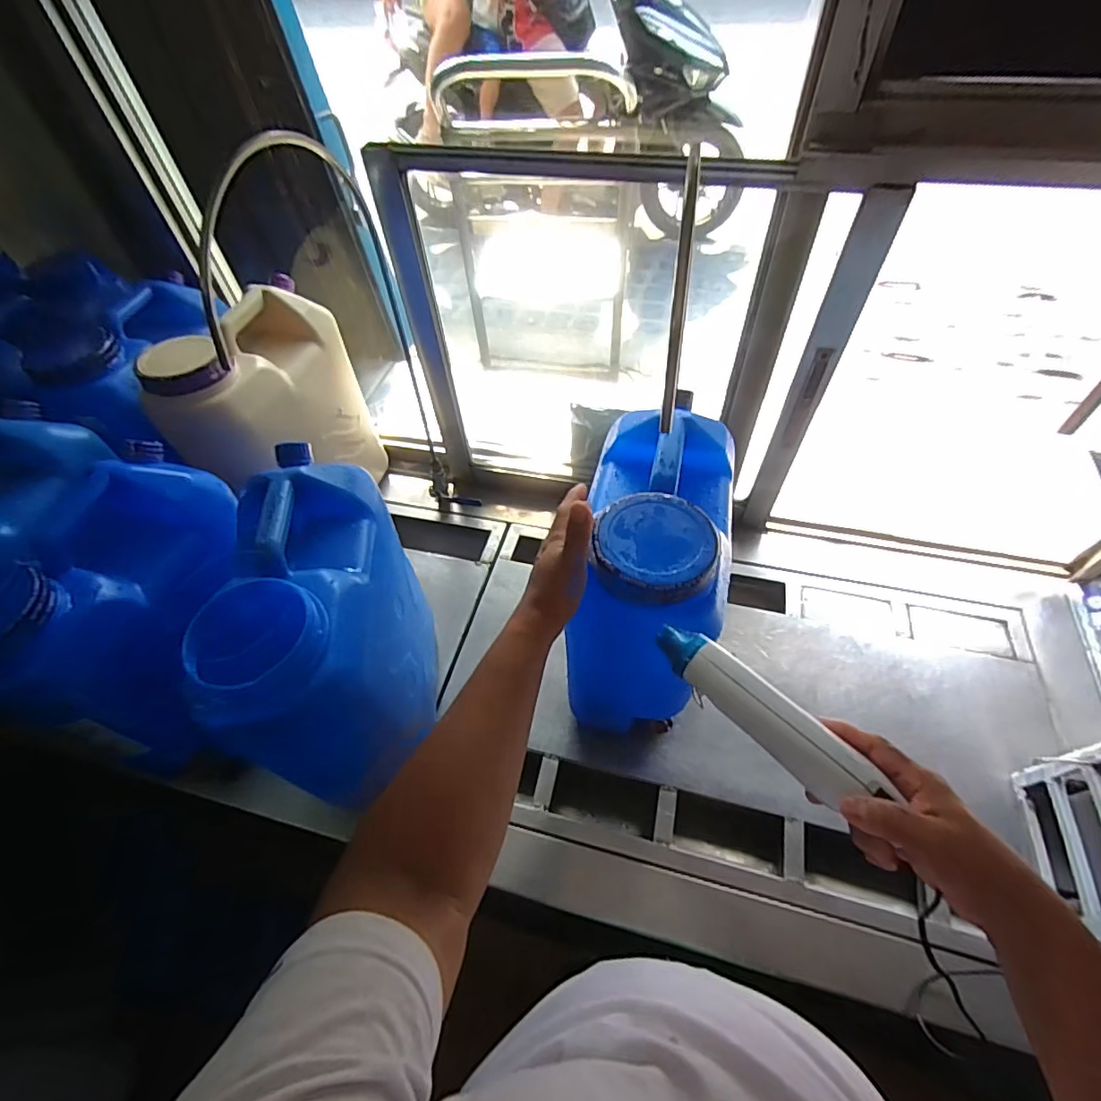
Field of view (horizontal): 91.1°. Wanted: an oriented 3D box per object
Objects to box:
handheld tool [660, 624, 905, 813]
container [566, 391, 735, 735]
[{"bbox_3d":[0.163,0.125,0.432,0.040,0.031,0.184,-39,59,-22],"label":"handheld tool"},{"bbox_3d":[0.123,0.041,0.716,0.170,0.388,0.269,9,55,11],"label":"container"}]

